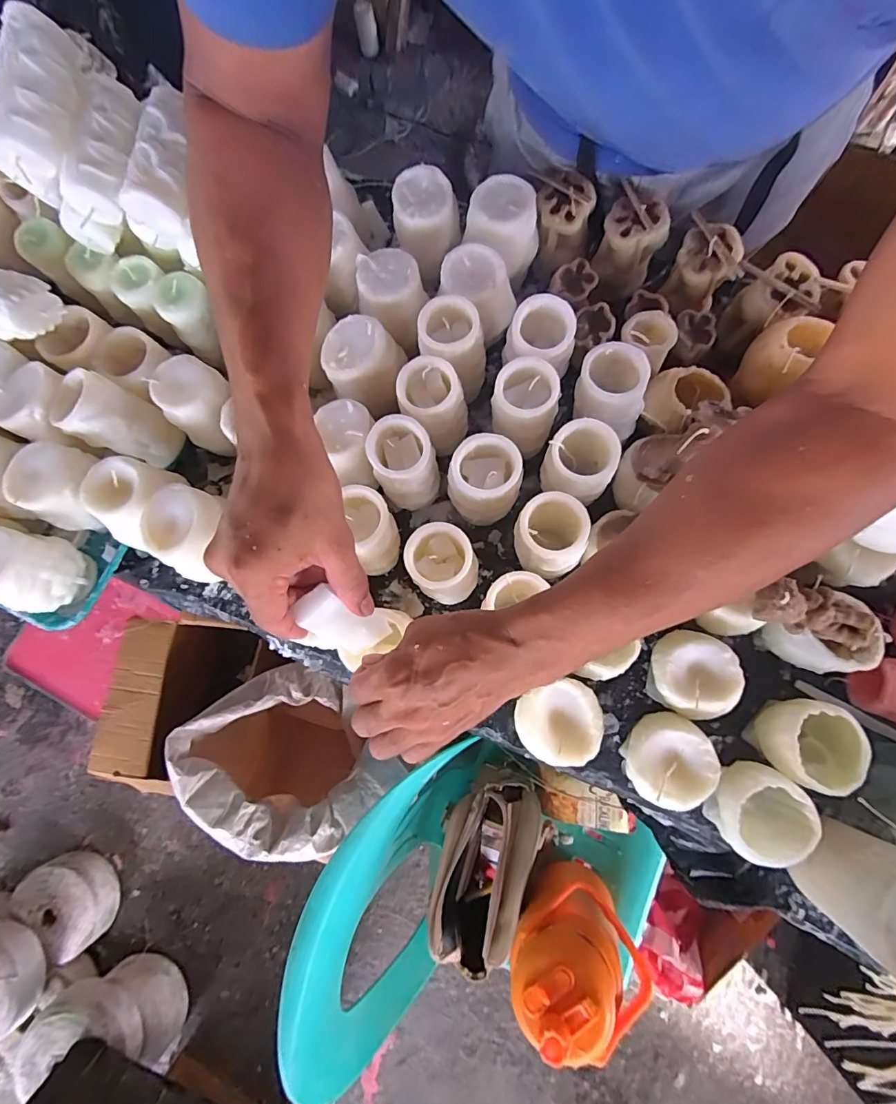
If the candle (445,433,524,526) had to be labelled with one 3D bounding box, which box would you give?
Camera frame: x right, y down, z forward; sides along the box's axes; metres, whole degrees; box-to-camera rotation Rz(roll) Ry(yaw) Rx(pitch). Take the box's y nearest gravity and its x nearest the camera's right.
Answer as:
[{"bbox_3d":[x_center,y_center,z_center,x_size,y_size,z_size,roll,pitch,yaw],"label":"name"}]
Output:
[{"bbox_3d":[0.034,-0.067,0.469,0.069,0.099,0.063,7,80,5],"label":"candle"}]

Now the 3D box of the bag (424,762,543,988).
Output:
[{"bbox_3d":[0.044,0.447,0.668,0.118,0.088,0.260,17,81,7],"label":"bag"}]

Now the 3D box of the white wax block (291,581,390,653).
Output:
[{"bbox_3d":[-0.081,0.053,0.358,0.020,0.085,0.039,33,79,35],"label":"white wax block"}]

